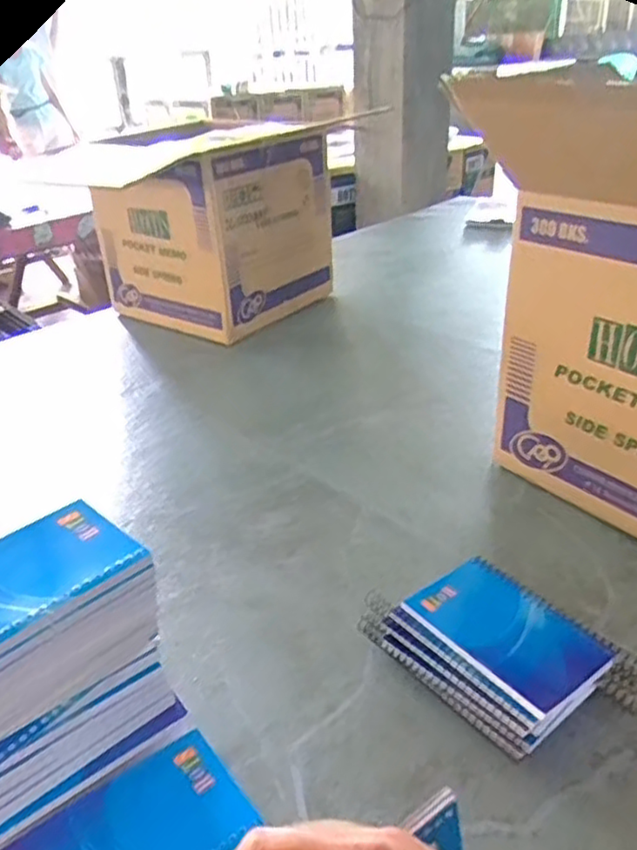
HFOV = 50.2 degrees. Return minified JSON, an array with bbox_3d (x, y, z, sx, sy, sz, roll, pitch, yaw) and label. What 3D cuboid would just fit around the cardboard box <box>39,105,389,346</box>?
[{"bbox_3d":[-0.179,-0.339,1.215,0.300,0.282,0.303,21,38,35],"label":"cardboard box"}]

